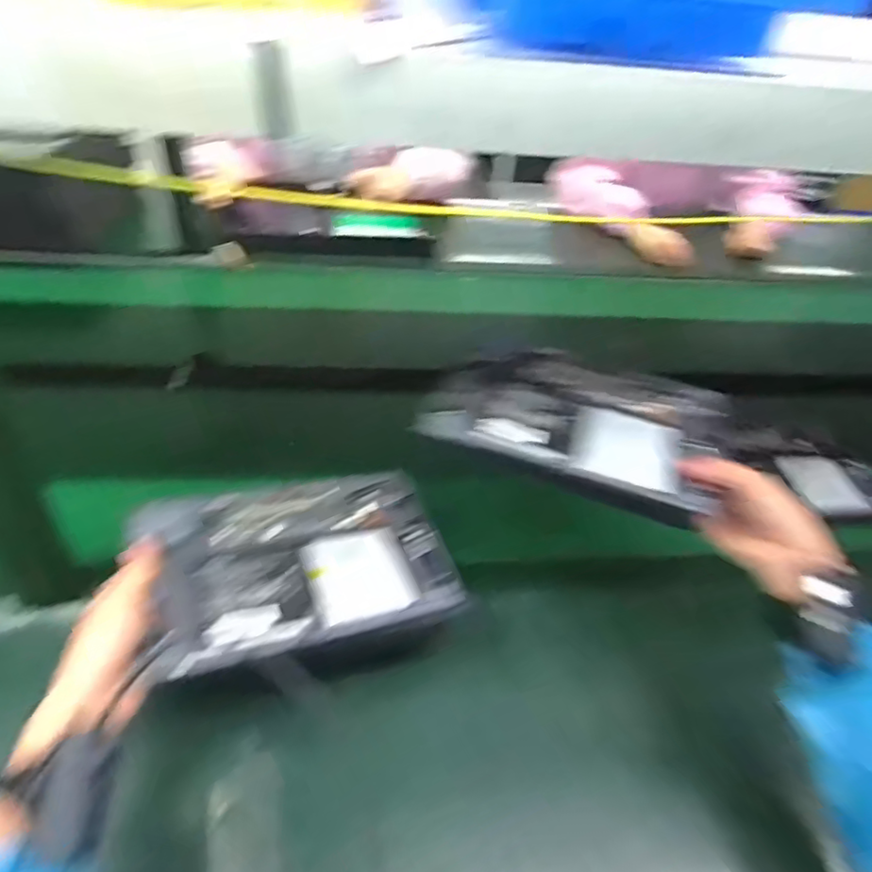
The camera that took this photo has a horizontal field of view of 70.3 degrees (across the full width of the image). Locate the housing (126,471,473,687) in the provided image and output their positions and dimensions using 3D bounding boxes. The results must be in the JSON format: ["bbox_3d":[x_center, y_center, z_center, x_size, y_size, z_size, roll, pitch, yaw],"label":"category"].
[{"bbox_3d":[-0.115,0.103,0.541,0.247,0.032,0.174,-10,43,-20],"label":"housing"}]

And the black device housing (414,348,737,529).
[{"bbox_3d":[0.135,-0.018,0.591,0.268,0.041,0.173,14,40,7],"label":"black device housing"}]

